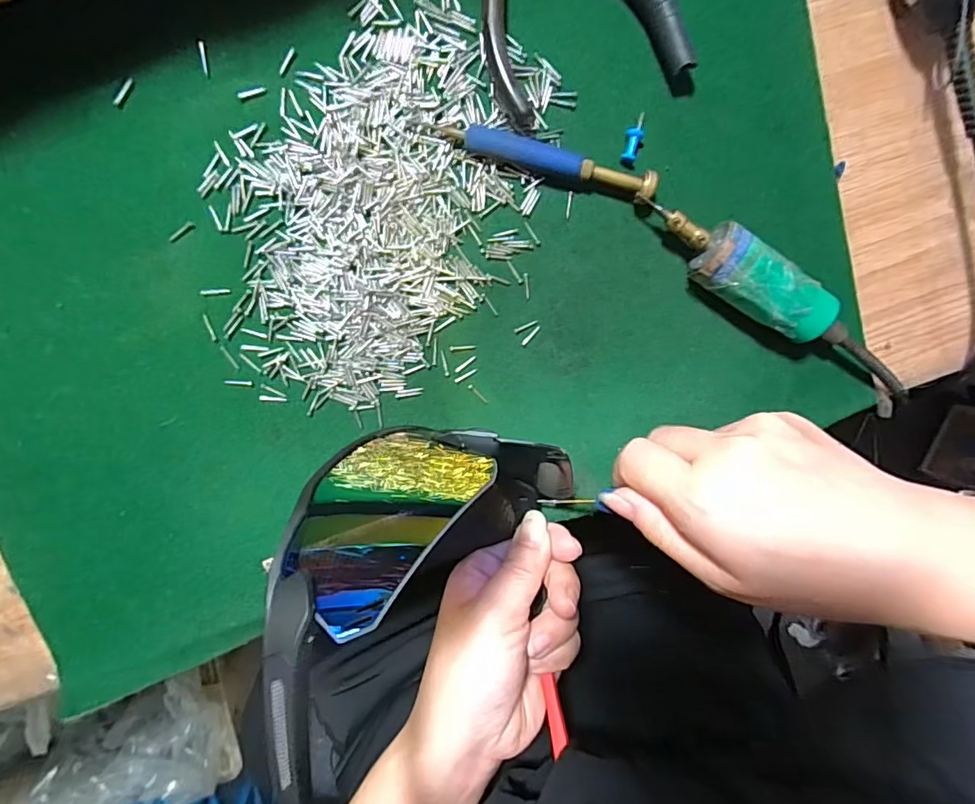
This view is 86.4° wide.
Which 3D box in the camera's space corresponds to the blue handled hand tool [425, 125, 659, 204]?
[{"bbox_3d":[0.026,-0.107,0.231,0.099,0.013,0.012,13,96,-8],"label":"blue handled hand tool"}]

